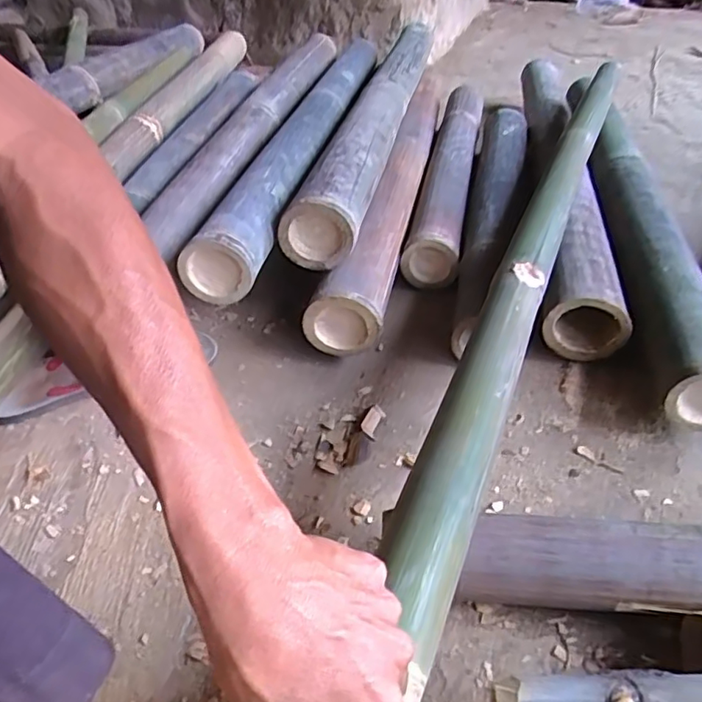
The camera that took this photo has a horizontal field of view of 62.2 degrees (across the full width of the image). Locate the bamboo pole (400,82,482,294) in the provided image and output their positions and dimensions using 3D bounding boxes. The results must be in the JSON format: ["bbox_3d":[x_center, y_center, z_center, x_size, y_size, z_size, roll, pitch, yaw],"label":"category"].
[{"bbox_3d":[0.144,-0.263,0.858,0.066,0.086,0.477,5,41,12],"label":"bamboo pole"}]

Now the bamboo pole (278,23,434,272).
[{"bbox_3d":[0.033,-0.329,0.847,0.086,0.086,0.634,6,41,13],"label":"bamboo pole"}]

